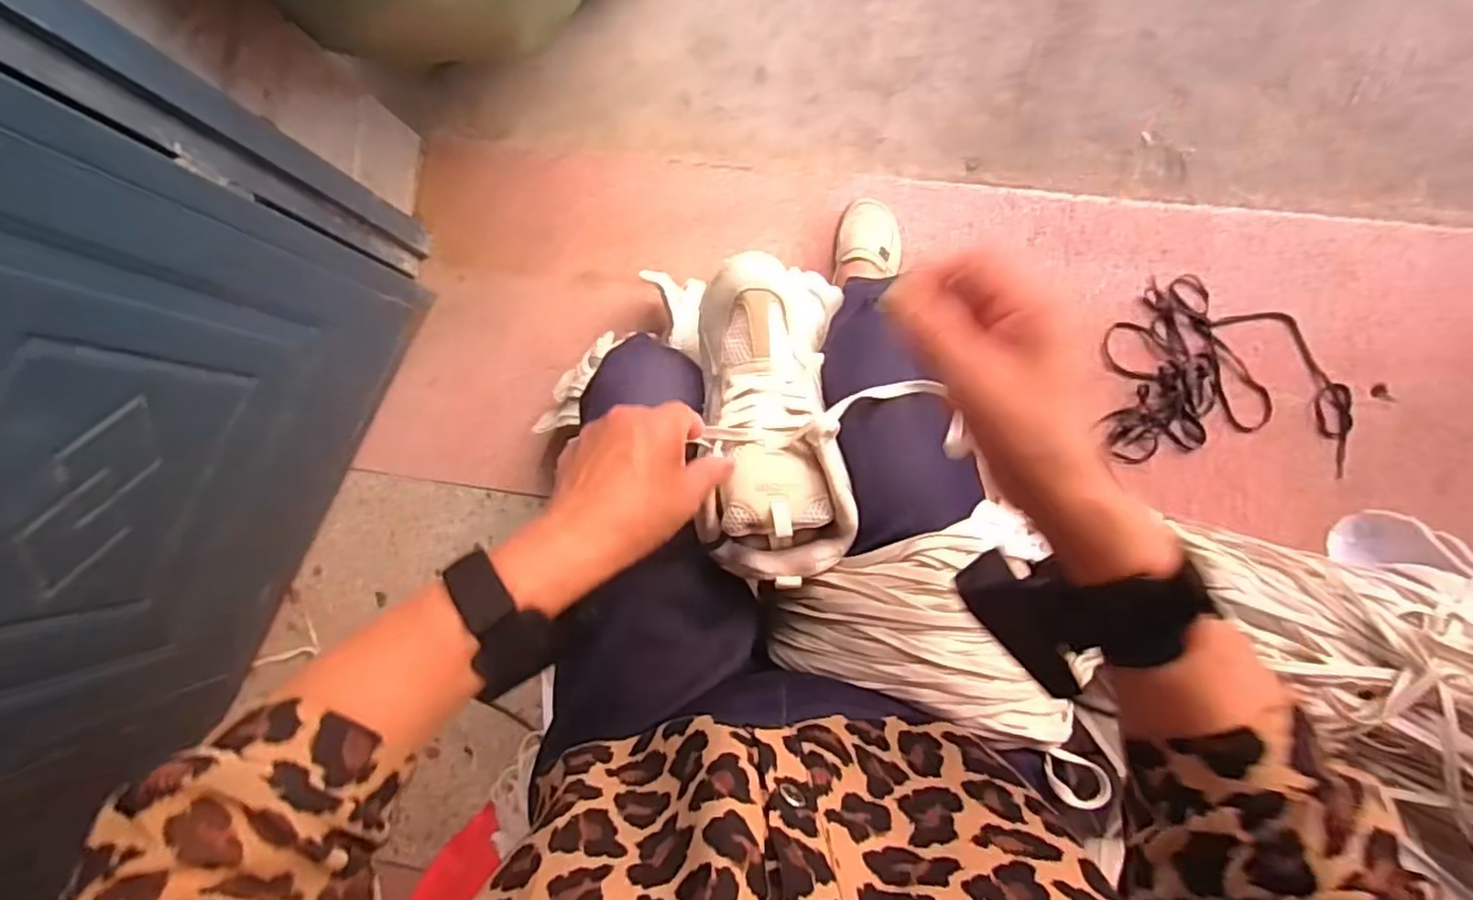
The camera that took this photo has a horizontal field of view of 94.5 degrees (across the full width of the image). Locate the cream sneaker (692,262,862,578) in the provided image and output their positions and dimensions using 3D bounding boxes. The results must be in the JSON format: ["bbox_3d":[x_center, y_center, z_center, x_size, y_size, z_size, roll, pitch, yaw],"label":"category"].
[{"bbox_3d":[0.027,-0.028,0.476,0.098,0.083,0.227,-3,76,4],"label":"cream sneaker"}]

